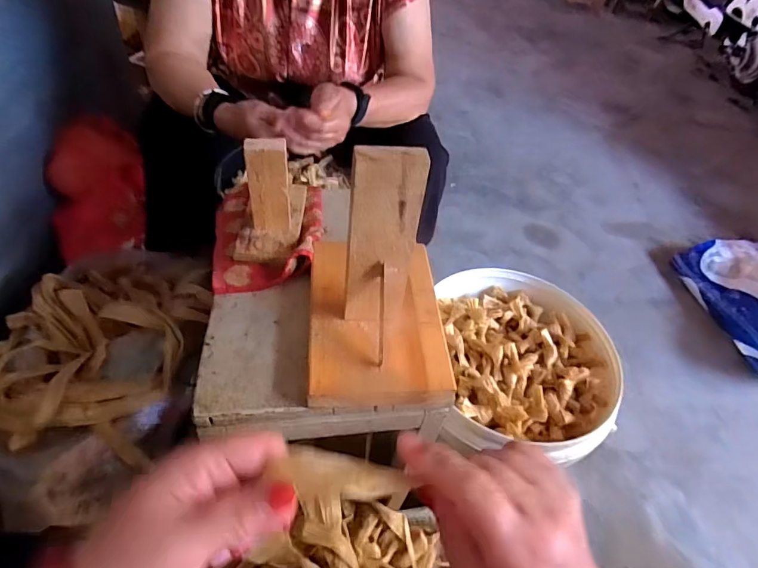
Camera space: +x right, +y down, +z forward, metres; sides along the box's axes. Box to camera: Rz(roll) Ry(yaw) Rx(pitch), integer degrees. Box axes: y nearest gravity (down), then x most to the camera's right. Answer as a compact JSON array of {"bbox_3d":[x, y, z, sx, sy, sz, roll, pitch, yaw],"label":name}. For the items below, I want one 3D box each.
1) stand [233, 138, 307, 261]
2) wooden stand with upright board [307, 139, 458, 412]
[{"bbox_3d":[-0.131,-0.117,0.549,0.073,0.124,0.133,4,48,-5],"label":"stand"},{"bbox_3d":[0.006,-0.033,0.427,0.139,0.199,0.204,1,48,-8],"label":"wooden stand with upright board"}]

